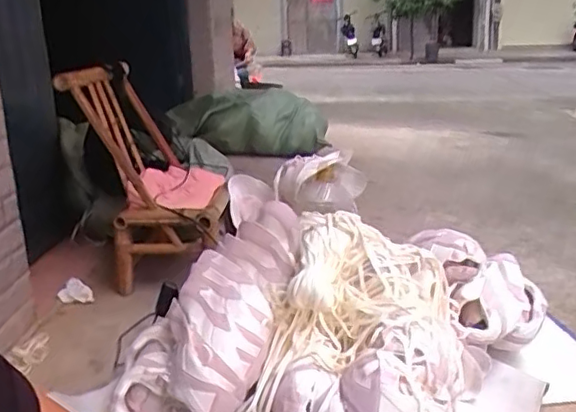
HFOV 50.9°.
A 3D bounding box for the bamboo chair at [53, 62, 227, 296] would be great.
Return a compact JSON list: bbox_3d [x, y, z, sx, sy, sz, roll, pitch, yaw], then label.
[{"bbox_3d":[-0.364,-0.099,1.697,0.379,0.534,0.352,-1,17,3],"label":"bamboo chair"}]

